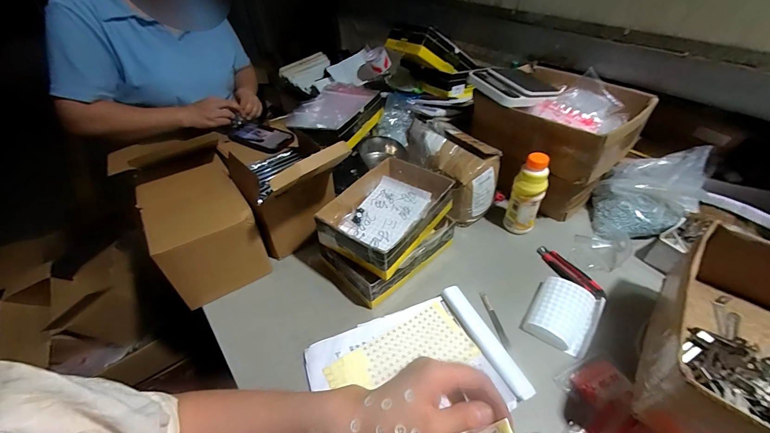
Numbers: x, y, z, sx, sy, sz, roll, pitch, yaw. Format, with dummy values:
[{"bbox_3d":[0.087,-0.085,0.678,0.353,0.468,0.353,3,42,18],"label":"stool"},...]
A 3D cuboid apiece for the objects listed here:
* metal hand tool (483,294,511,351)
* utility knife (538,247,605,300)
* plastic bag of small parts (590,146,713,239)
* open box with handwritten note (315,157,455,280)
[{"bbox_3d":[0.208,0.194,0.612,0.014,0.012,0.104,-8,43,-6],"label":"metal hand tool"},{"bbox_3d":[0.383,0.114,0.685,0.036,0.021,0.158,-21,45,-18],"label":"utility knife"},{"bbox_3d":[0.596,-0.055,0.745,0.184,0.148,0.178,14,45,17],"label":"plastic bag of small parts"},{"bbox_3d":[0.010,-0.013,0.680,0.183,0.064,0.262,25,49,27],"label":"open box with handwritten note"}]

